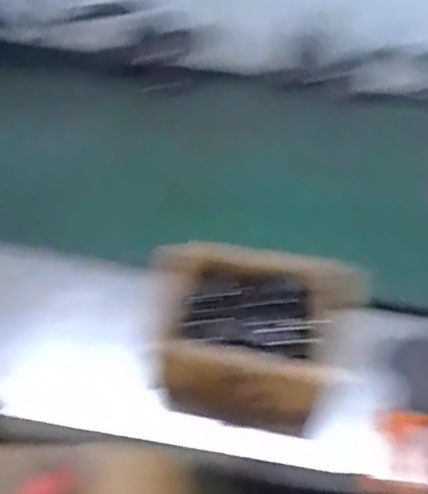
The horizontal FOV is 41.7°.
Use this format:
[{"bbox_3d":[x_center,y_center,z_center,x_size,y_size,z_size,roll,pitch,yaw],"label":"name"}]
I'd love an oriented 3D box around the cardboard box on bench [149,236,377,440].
[{"bbox_3d":[0.038,0.087,0.565,0.201,0.081,0.161,9,41,5],"label":"cardboard box on bench"}]

